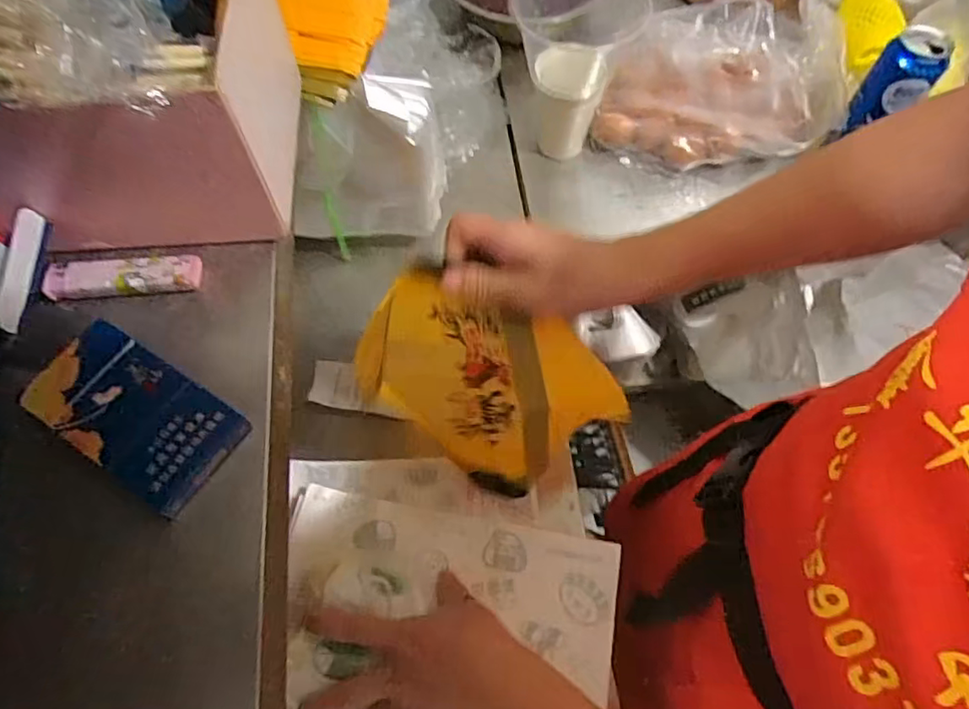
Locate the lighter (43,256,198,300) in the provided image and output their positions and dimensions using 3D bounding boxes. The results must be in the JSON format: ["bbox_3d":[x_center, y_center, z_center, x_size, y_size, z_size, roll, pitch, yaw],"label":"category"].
[{"bbox_3d":[-0.196,-0.043,0.327,0.079,0.008,0.021,-5,64,-2],"label":"lighter"}]

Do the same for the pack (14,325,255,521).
[{"bbox_3d":[-0.170,0.028,0.291,0.100,0.012,0.055,29,67,14],"label":"pack"}]

